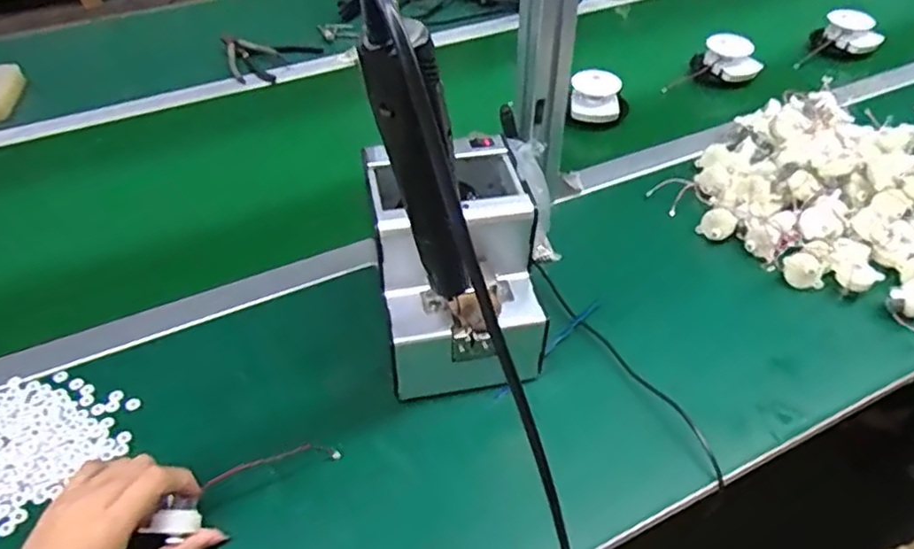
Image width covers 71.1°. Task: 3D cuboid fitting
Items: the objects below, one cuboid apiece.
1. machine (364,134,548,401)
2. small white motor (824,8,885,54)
[{"bbox_3d":[0.000,-0.007,0.557,0.138,0.154,0.175,-8,46,-9],"label":"machine"},{"bbox_3d":[0.616,-0.376,0.996,0.088,0.044,0.061,25,50,24],"label":"small white motor"}]

